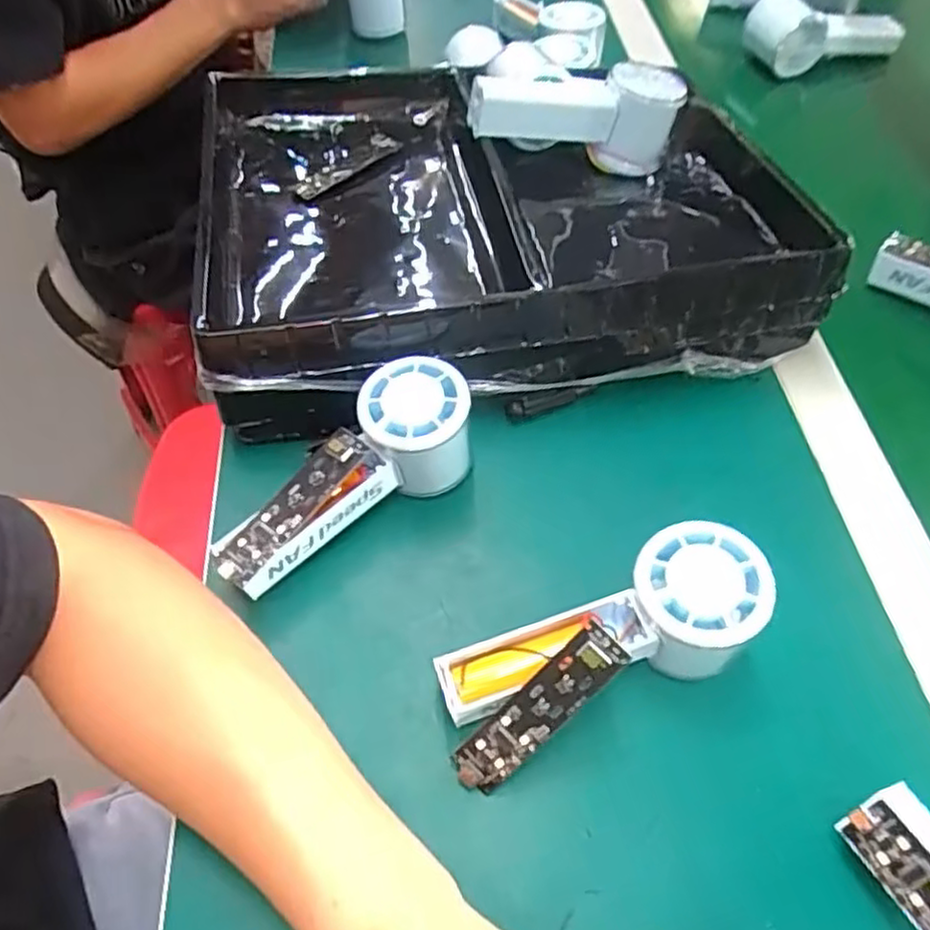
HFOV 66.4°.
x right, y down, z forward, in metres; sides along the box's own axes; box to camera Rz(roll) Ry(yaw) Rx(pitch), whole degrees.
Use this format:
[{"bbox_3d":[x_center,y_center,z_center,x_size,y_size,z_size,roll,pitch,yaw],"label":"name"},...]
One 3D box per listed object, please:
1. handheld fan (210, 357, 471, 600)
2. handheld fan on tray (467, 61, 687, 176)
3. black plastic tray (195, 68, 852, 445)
[{"bbox_3d":[-0.063,0.007,0.372,0.143,0.067,0.053,-28,59,-19],"label":"handheld fan"},{"bbox_3d":[0.078,-0.250,0.511,0.154,0.059,0.060,-4,54,-3],"label":"handheld fan on tray"},{"bbox_3d":[0.020,-0.171,0.490,0.374,0.081,0.294,-8,55,-6],"label":"black plastic tray"}]

